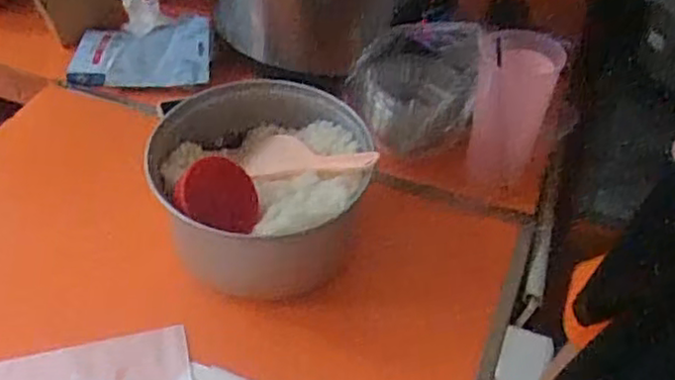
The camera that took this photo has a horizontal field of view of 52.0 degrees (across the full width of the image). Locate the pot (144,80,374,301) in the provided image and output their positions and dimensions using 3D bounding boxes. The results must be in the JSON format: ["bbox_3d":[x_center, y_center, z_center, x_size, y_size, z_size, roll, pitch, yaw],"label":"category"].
[{"bbox_3d":[-0.072,-0.002,0.758,0.240,0.129,0.209,-15,47,-18],"label":"pot"}]

